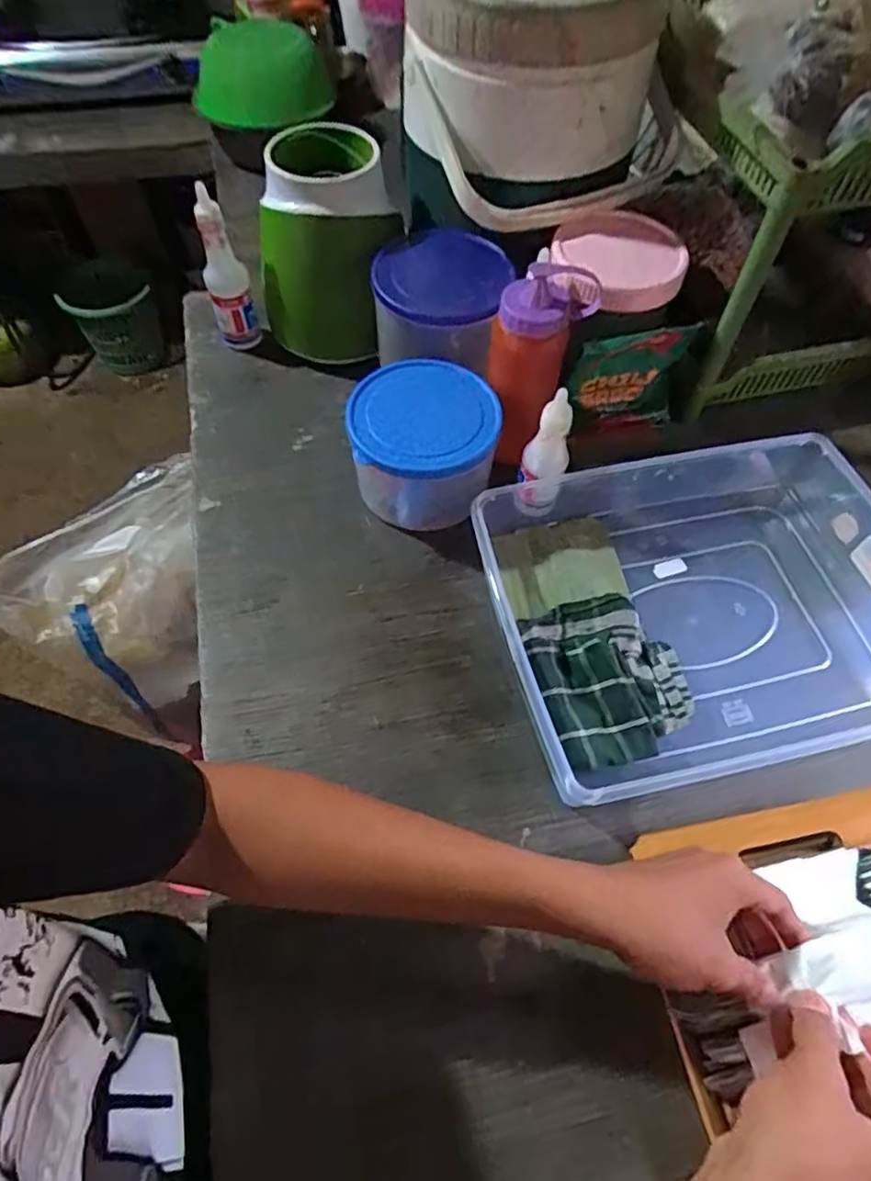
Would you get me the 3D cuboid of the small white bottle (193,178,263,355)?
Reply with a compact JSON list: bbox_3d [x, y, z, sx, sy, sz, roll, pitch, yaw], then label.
[{"bbox_3d":[-0.224,-0.337,0.687,0.044,0.173,0.043,-17,61,-11],"label":"small white bottle"}]

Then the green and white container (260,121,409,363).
[{"bbox_3d":[-0.110,-0.359,0.692,0.124,0.208,0.117,19,61,10],"label":"green and white container"}]

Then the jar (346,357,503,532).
[{"bbox_3d":[-0.012,-0.133,0.614,0.127,0.114,0.126,0,59,-1],"label":"jar"}]

